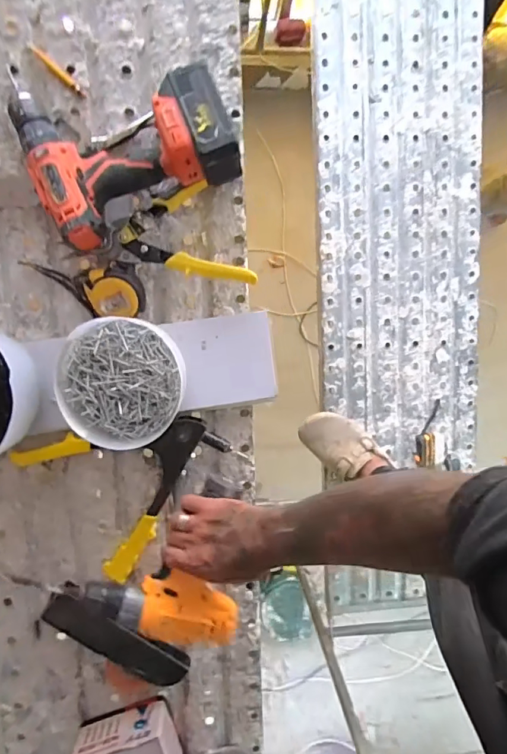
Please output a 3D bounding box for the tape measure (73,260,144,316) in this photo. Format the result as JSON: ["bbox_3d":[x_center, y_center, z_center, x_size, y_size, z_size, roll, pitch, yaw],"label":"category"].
[{"bbox_3d":[-0.179,-0.109,0.589,0.081,0.056,0.064,-1,96,-6],"label":"tape measure"}]

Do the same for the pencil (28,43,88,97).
[{"bbox_3d":[-0.244,-0.380,0.576,0.087,0.004,0.010,42,91,-8],"label":"pencil"}]

